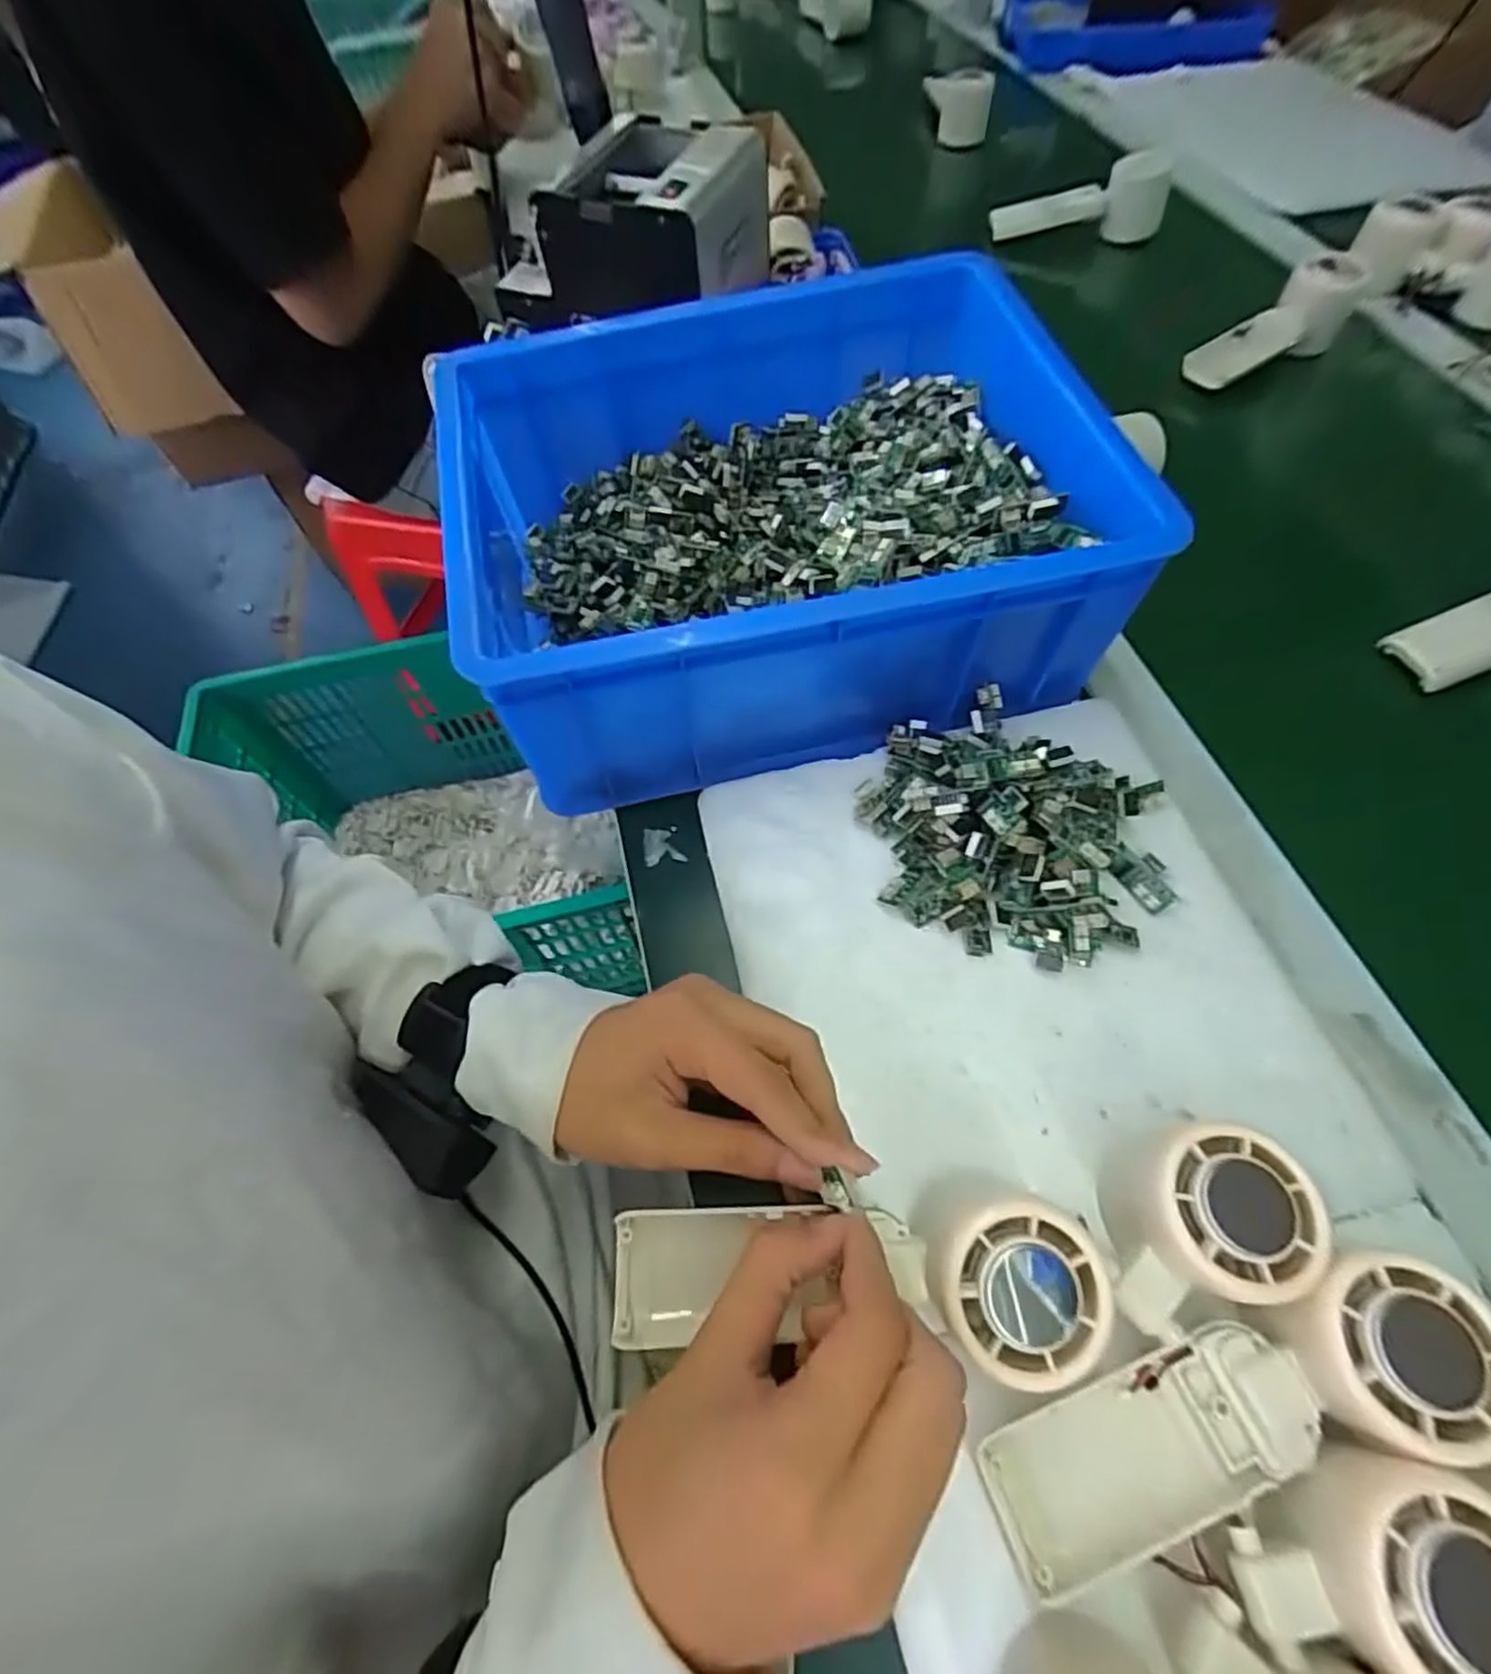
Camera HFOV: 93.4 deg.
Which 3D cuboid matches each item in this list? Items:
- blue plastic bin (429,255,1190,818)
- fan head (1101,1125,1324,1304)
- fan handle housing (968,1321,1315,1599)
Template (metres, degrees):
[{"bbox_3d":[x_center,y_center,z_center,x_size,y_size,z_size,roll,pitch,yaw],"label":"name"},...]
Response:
[{"bbox_3d":[0.016,-0.182,0.415,0.338,0.125,0.263,-11,60,-3],"label":"blue plastic bin"},{"bbox_3d":[0.167,0.140,0.263,0.060,0.056,0.052,-1,60,2],"label":"fan head"},{"bbox_3d":[0.135,0.203,0.232,0.107,0.014,0.044,-20,61,-8],"label":"fan handle housing"}]

